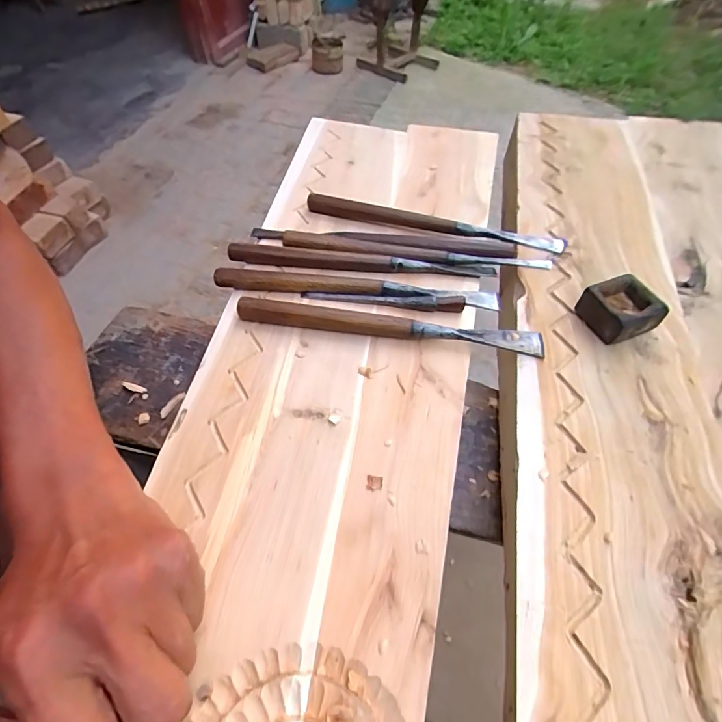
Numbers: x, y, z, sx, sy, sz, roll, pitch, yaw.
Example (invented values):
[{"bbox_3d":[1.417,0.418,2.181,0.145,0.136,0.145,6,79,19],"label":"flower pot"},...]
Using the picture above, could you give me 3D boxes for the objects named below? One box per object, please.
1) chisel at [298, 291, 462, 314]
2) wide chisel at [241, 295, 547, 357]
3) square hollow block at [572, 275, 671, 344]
[{"bbox_3d":[0.020,-0.054,0.382,0.142,0.009,0.013,4,54,3],"label":"chisel"},{"bbox_3d":[0.023,-0.031,0.354,0.249,0.022,0.019,8,54,6],"label":"wide chisel"},{"bbox_3d":[0.212,-0.042,0.352,0.052,0.029,0.045,-18,56,-12],"label":"square hollow block"}]

